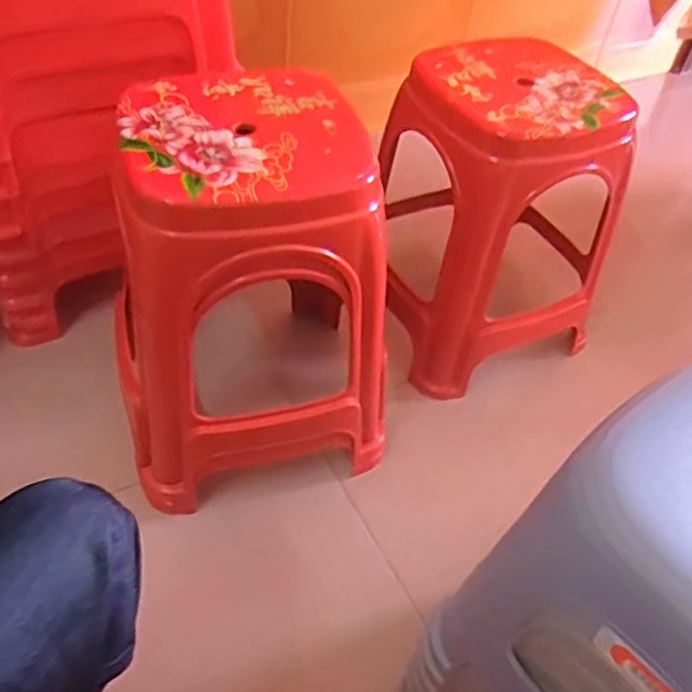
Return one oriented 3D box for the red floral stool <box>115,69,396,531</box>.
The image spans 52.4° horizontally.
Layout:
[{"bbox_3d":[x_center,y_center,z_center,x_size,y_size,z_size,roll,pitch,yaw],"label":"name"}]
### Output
[{"bbox_3d":[-0.123,-0.067,0.852,0.300,0.399,0.289,-9,49,-15],"label":"red floral stool"}]

